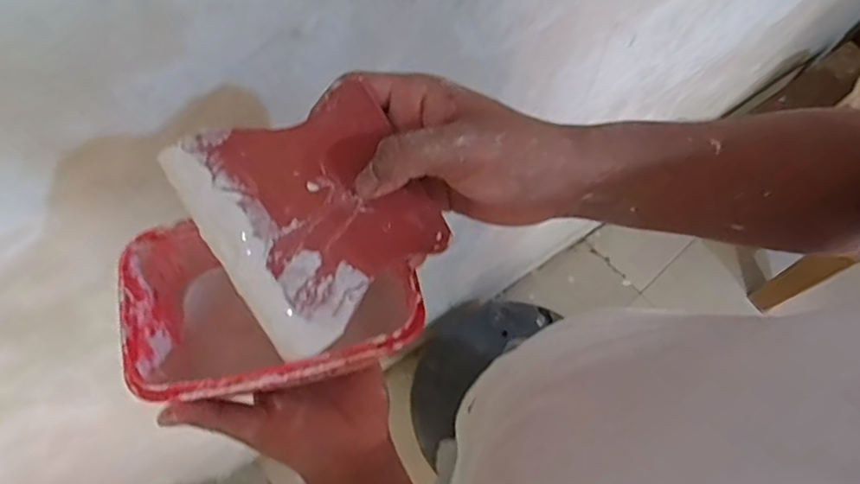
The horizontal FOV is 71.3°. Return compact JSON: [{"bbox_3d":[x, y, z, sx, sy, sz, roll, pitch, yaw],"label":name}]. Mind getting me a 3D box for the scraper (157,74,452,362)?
[{"bbox_3d":[-0.058,-0.015,0.304,0.105,0.004,0.117,-32,99,-4],"label":"scraper"}]

